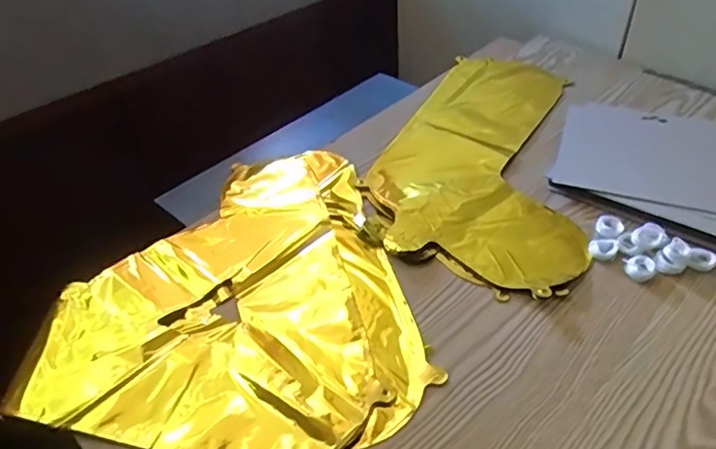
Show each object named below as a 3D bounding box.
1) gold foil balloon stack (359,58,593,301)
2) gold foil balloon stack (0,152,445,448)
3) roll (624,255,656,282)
[{"bbox_3d":[0.137,-0.089,0.646,0.217,0.015,0.422,6,42,11],"label":"gold foil balloon stack"},{"bbox_3d":[-0.125,0.059,0.503,0.309,0.013,0.368,-12,42,-9],"label":"gold foil balloon stack"},{"bbox_3d":[0.253,0.038,0.492,0.025,0.007,0.022,-30,47,-26],"label":"roll"}]

